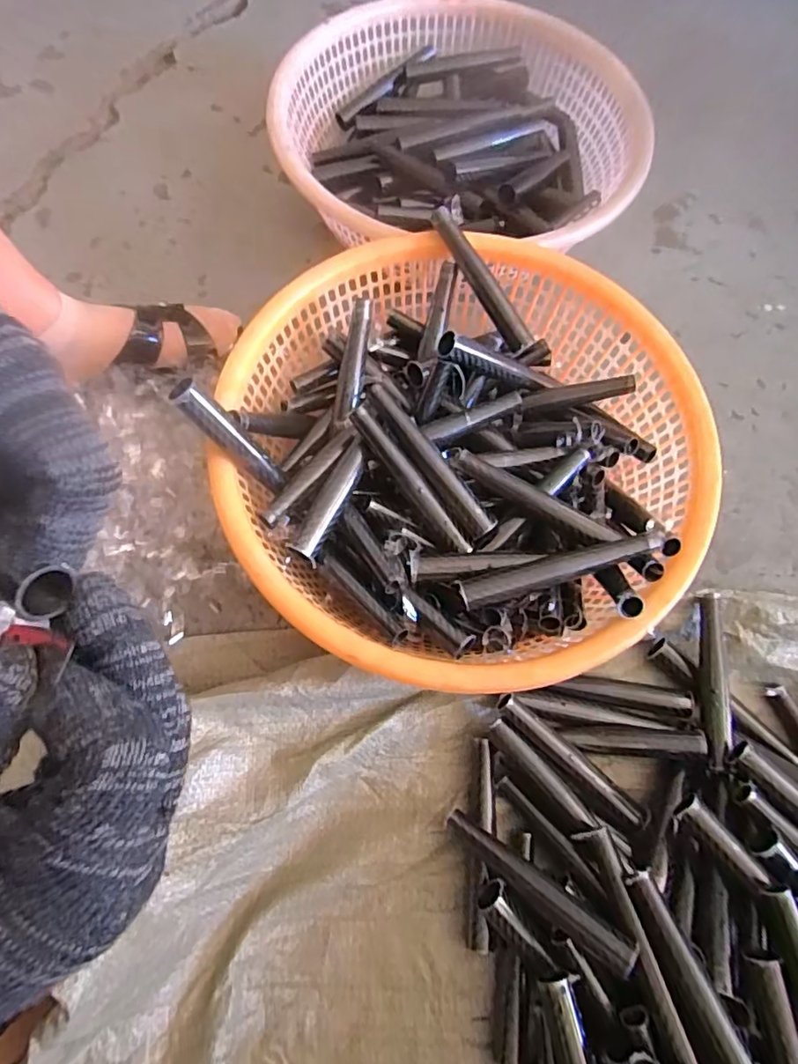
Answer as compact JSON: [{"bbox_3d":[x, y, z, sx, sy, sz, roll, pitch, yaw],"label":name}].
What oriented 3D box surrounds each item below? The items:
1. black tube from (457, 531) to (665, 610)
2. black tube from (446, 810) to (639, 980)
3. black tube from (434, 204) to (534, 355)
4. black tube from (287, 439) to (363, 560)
[{"bbox_3d":[0.124,0.026,0.438,0.155,0.025,0.023,-15,72,-5],"label":"black tube"},{"bbox_3d":[0.099,0.258,0.417,0.146,0.025,0.026,28,69,30],"label":"black tube"},{"bbox_3d":[0.077,-0.231,0.527,0.020,0.016,0.146,-37,95,-14],"label":"black tube"},{"bbox_3d":[-0.055,-0.027,0.464,0.024,0.017,0.108,21,72,7],"label":"black tube"}]

